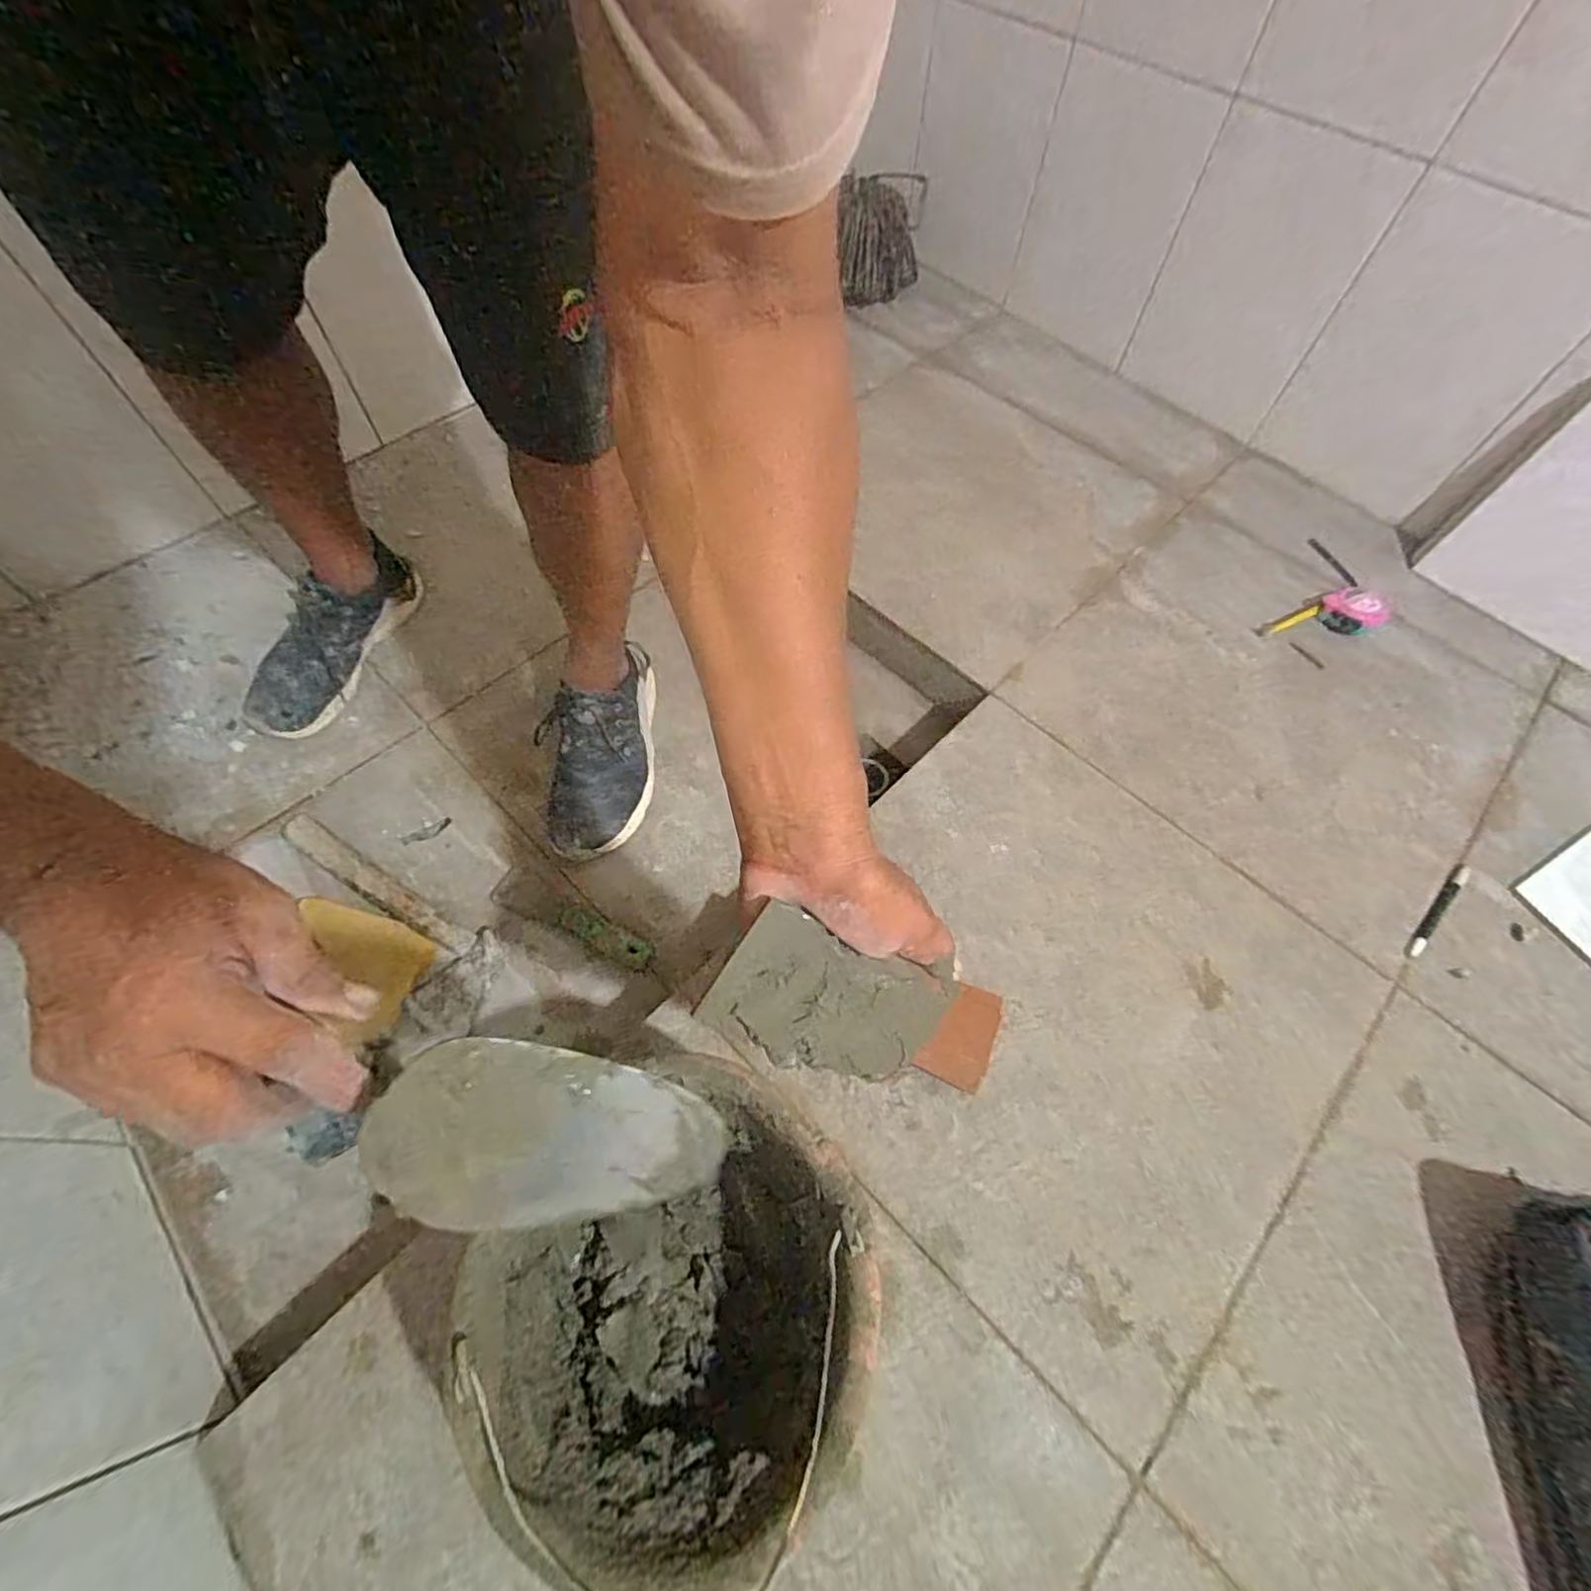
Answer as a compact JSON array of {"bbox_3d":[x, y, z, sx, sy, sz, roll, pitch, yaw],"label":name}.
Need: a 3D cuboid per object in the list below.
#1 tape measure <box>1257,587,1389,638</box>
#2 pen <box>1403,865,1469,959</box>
[{"bbox_3d":[0.634,-0.207,0.816,0.143,0.036,0.068,-24,65,-12],"label":"tape measure"},{"bbox_3d":[0.632,0.113,0.676,0.013,0.008,0.123,41,70,19],"label":"pen"}]

